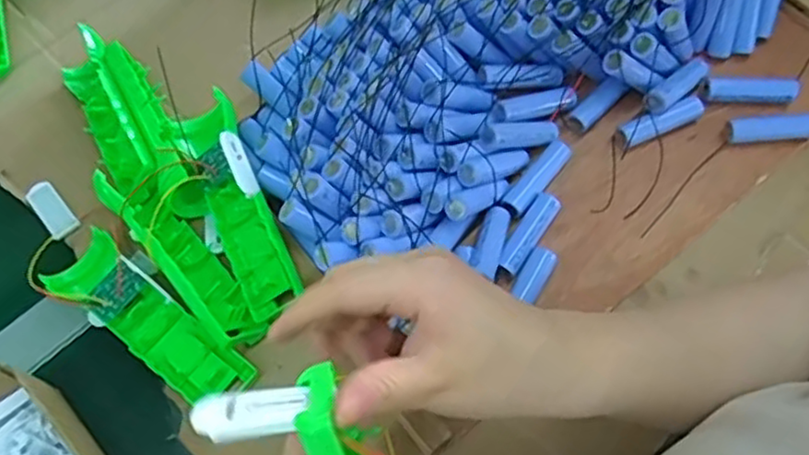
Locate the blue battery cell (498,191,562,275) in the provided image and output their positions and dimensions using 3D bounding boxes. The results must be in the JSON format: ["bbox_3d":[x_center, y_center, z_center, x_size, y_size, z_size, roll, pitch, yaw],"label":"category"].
[{"bbox_3d":[0.088,0.004,0.495,0.019,0.014,0.067,31,69,17],"label":"blue battery cell"}]

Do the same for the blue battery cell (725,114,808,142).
[{"bbox_3d":[0.274,-0.073,0.519,0.071,0.017,0.015,-3,63,1],"label":"blue battery cell"}]

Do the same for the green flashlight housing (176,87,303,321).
[{"bbox_3d":[-0.115,-0.015,0.481,0.040,0.030,0.150,-22,80,-8],"label":"green flashlight housing"}]

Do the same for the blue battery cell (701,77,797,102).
[{"bbox_3d":[0.266,-0.106,0.534,0.064,0.015,0.016,5,64,5],"label":"blue battery cell"}]

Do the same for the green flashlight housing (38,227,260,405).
[{"bbox_3d":[-0.173,0.065,0.472,0.149,0.030,0.049,36,70,18],"label":"green flashlight housing"}]

